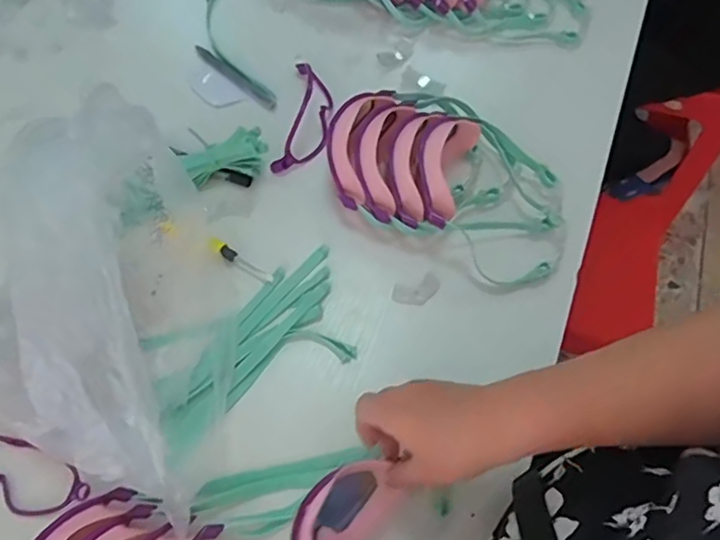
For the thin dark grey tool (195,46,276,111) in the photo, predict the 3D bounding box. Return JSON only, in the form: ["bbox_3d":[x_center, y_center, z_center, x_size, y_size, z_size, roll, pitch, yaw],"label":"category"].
[{"bbox_3d":[-0.158,-0.242,0.722,0.135,0.015,0.015,39,69,17],"label":"thin dark grey tool"}]

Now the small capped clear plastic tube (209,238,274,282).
[{"bbox_3d":[-0.124,-0.009,0.598,0.075,0.012,0.014,33,68,14],"label":"small capped clear plastic tube"}]

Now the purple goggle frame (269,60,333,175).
[{"bbox_3d":[-0.062,-0.182,0.676,0.055,0.031,0.152,9,64,3],"label":"purple goggle frame"}]

